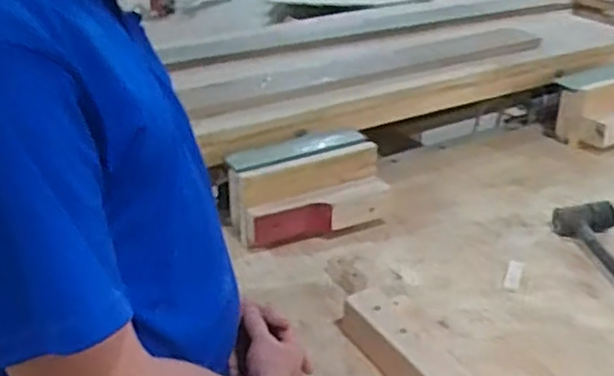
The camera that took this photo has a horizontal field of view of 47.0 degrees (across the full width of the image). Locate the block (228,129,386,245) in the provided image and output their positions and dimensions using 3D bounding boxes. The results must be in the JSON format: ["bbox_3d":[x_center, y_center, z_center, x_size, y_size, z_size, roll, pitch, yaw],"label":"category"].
[{"bbox_3d":[-0.001,-0.002,1.201,0.260,0.114,0.145,-15,32,-24],"label":"block"}]

